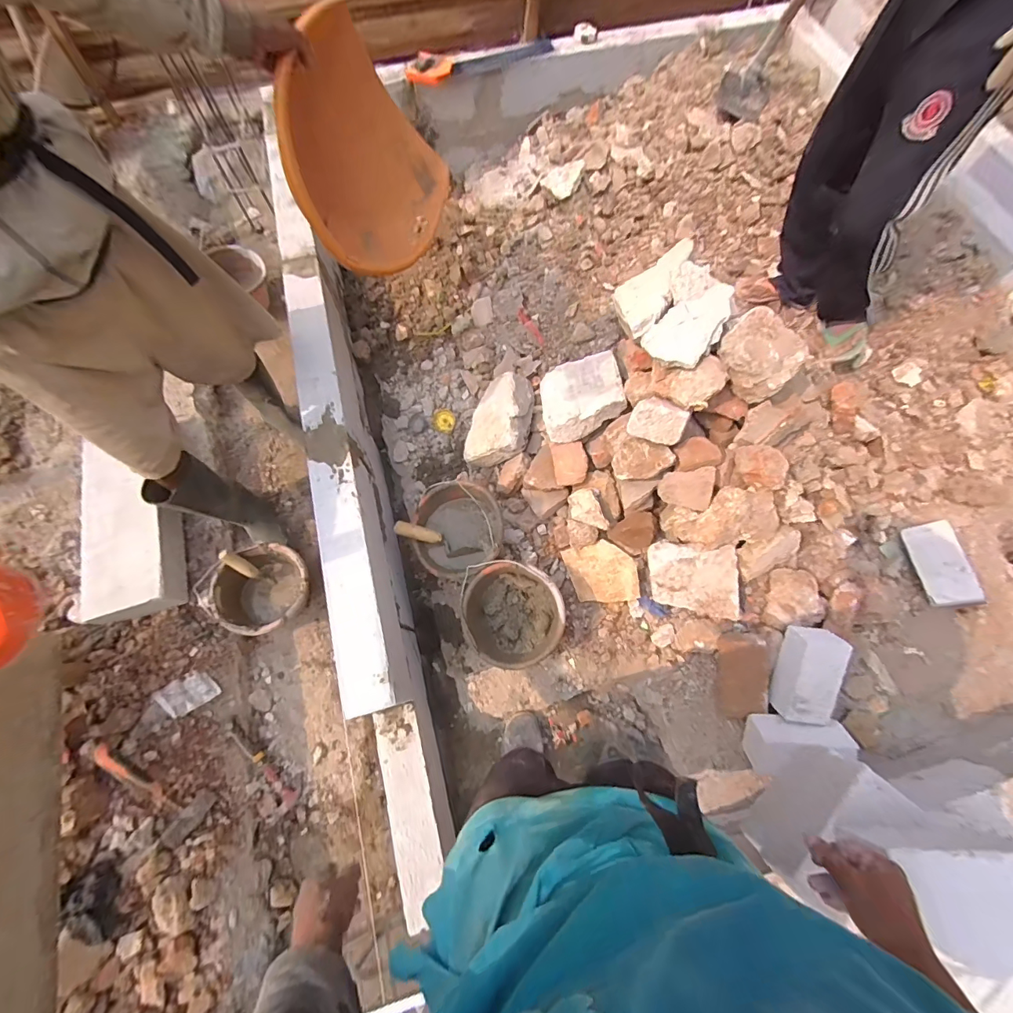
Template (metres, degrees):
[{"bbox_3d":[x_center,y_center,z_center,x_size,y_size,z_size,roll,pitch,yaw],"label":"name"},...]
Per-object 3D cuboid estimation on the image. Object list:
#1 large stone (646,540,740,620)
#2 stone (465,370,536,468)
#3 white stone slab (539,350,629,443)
[{"bbox_3d":[0.463,0.186,1.087,0.199,0.067,0.207,-8,105,18],"label":"large stone"},{"bbox_3d":[-0.014,-0.231,1.207,0.152,0.102,0.263,18,107,31],"label":"stone"},{"bbox_3d":[0.184,-0.273,1.083,0.204,0.060,0.189,-18,78,11],"label":"white stone slab"}]

